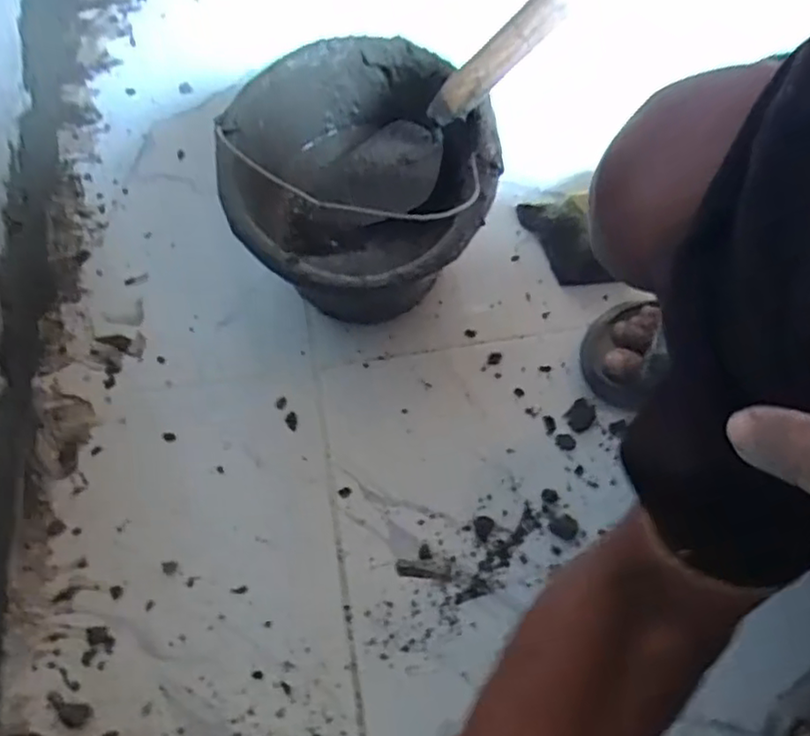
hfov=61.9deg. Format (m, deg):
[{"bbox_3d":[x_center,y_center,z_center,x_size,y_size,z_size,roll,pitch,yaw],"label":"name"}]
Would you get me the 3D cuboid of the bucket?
[{"bbox_3d":[-0.036,-0.149,0.606,0.207,0.168,0.238,-3,67,-3],"label":"bucket"}]

